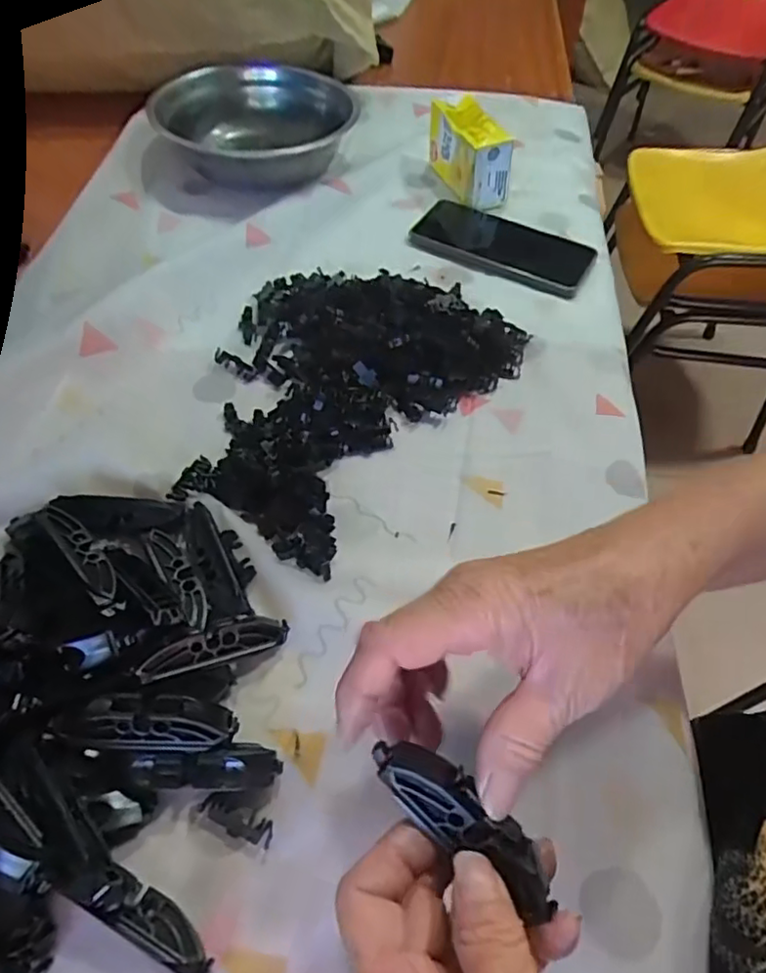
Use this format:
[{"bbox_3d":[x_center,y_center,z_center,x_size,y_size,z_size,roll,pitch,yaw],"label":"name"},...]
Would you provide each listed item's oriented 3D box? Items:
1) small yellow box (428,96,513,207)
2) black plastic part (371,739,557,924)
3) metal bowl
[{"bbox_3d":[0.085,-0.345,0.613,0.041,0.070,0.115,-17,56,-16],"label":"small yellow box"},{"bbox_3d":[0.030,0.120,0.218,0.077,0.012,0.022,37,59,9],"label":"black plastic part"},{"bbox_3d":[-0.139,-0.395,0.652,0.199,0.062,0.199,2,53,-2],"label":"metal bowl"}]

